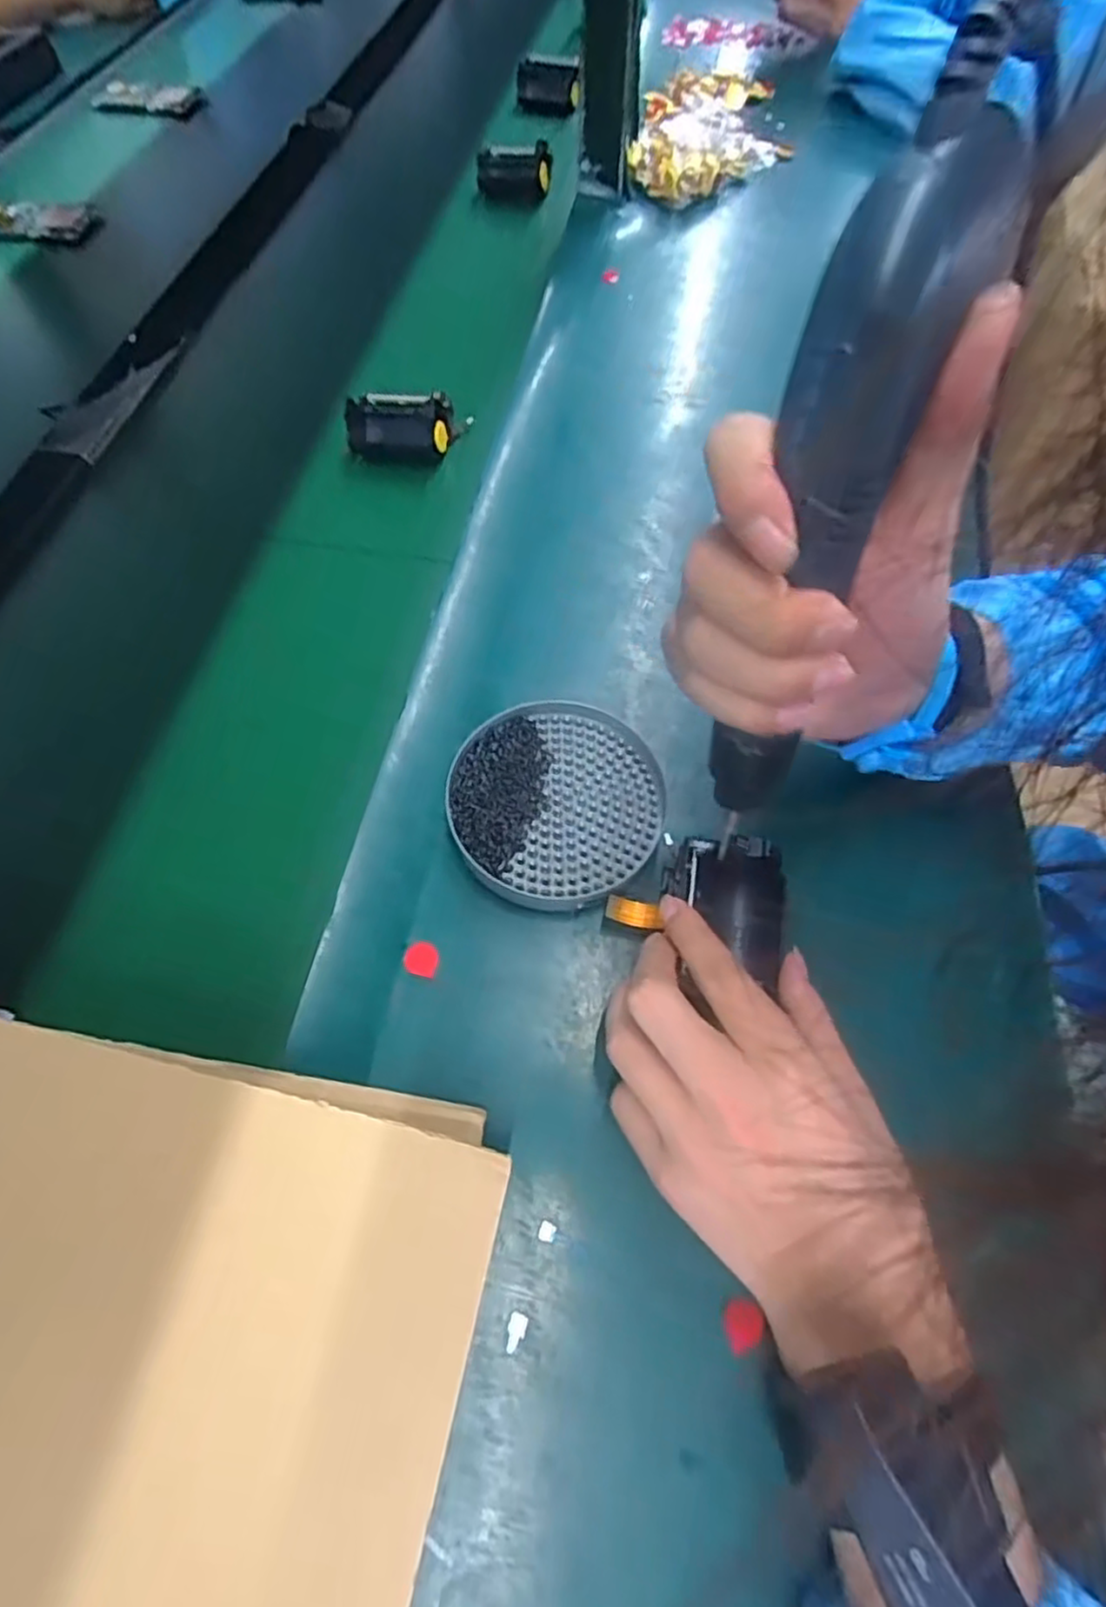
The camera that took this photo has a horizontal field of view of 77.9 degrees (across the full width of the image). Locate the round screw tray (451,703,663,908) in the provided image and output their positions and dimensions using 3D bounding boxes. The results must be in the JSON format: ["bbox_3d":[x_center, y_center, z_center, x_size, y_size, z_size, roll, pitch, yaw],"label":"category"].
[{"bbox_3d":[0.002,-0.002,0.367,0.113,0.017,0.111,0,62,0],"label":"round screw tray"}]

